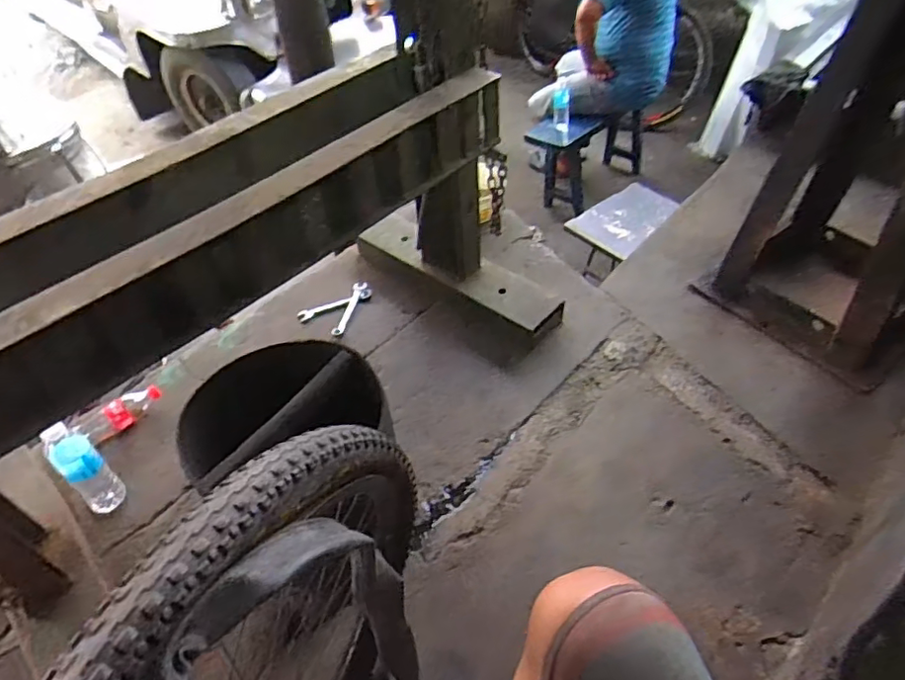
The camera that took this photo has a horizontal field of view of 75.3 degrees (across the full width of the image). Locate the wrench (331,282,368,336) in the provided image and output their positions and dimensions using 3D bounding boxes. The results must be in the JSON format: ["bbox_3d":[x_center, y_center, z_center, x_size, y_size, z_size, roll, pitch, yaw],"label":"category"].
[{"bbox_3d":[-0.248,-0.075,1.407,0.035,0.015,0.167,10,50,13],"label":"wrench"}]

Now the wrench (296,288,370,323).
[{"bbox_3d":[-0.282,-0.086,1.420,0.183,0.016,0.028,-23,50,-15],"label":"wrench"}]

